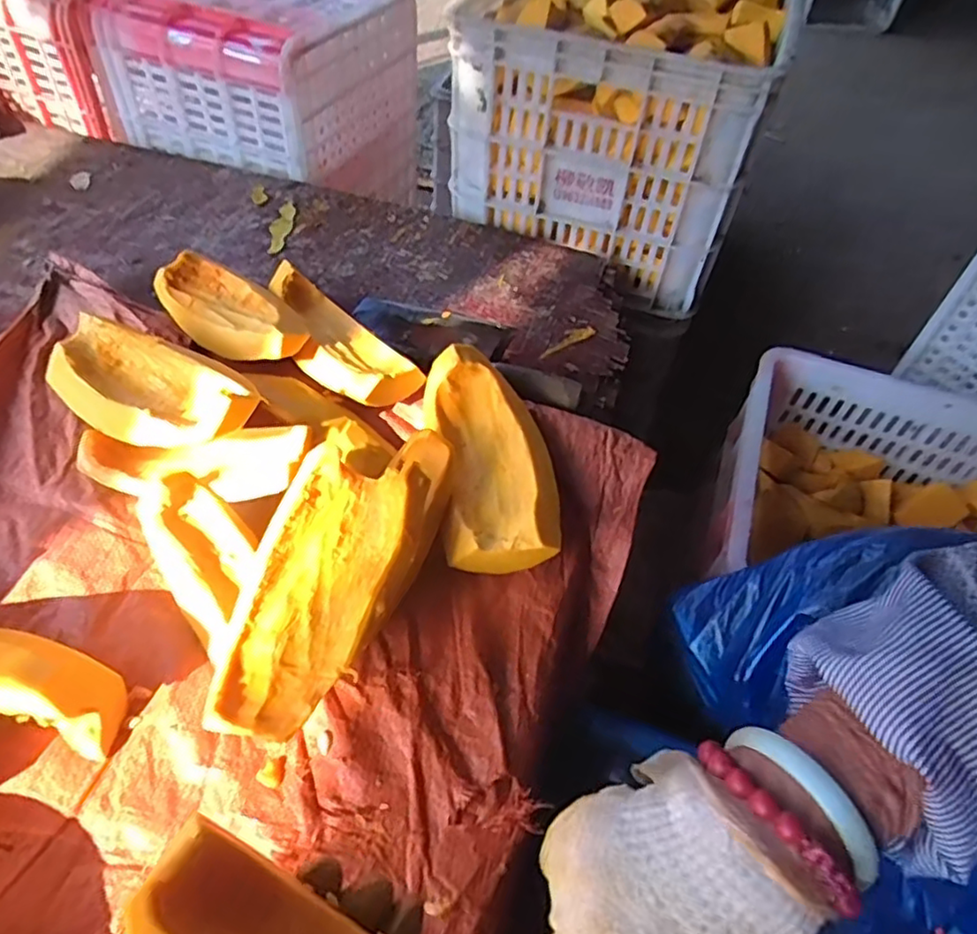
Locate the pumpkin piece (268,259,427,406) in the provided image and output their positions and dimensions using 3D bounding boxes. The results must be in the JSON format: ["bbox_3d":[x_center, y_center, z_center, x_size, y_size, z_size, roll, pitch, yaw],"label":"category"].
[{"bbox_3d":[-0.145,-0.114,0.596,0.076,0.046,0.202,-34,61,-28],"label":"pumpkin piece"}]

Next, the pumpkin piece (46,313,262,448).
[{"bbox_3d":[-0.259,-0.068,0.500,0.198,0.049,0.096,28,54,18],"label":"pumpkin piece"}]

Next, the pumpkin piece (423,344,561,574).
[{"bbox_3d":[0.002,-0.004,0.526,0.088,0.063,0.197,-5,52,-10],"label":"pumpkin piece"}]

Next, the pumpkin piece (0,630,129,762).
[{"bbox_3d":[-0.288,0.114,0.363,0.159,0.057,0.047,19,48,-15],"label":"pumpkin piece"}]

